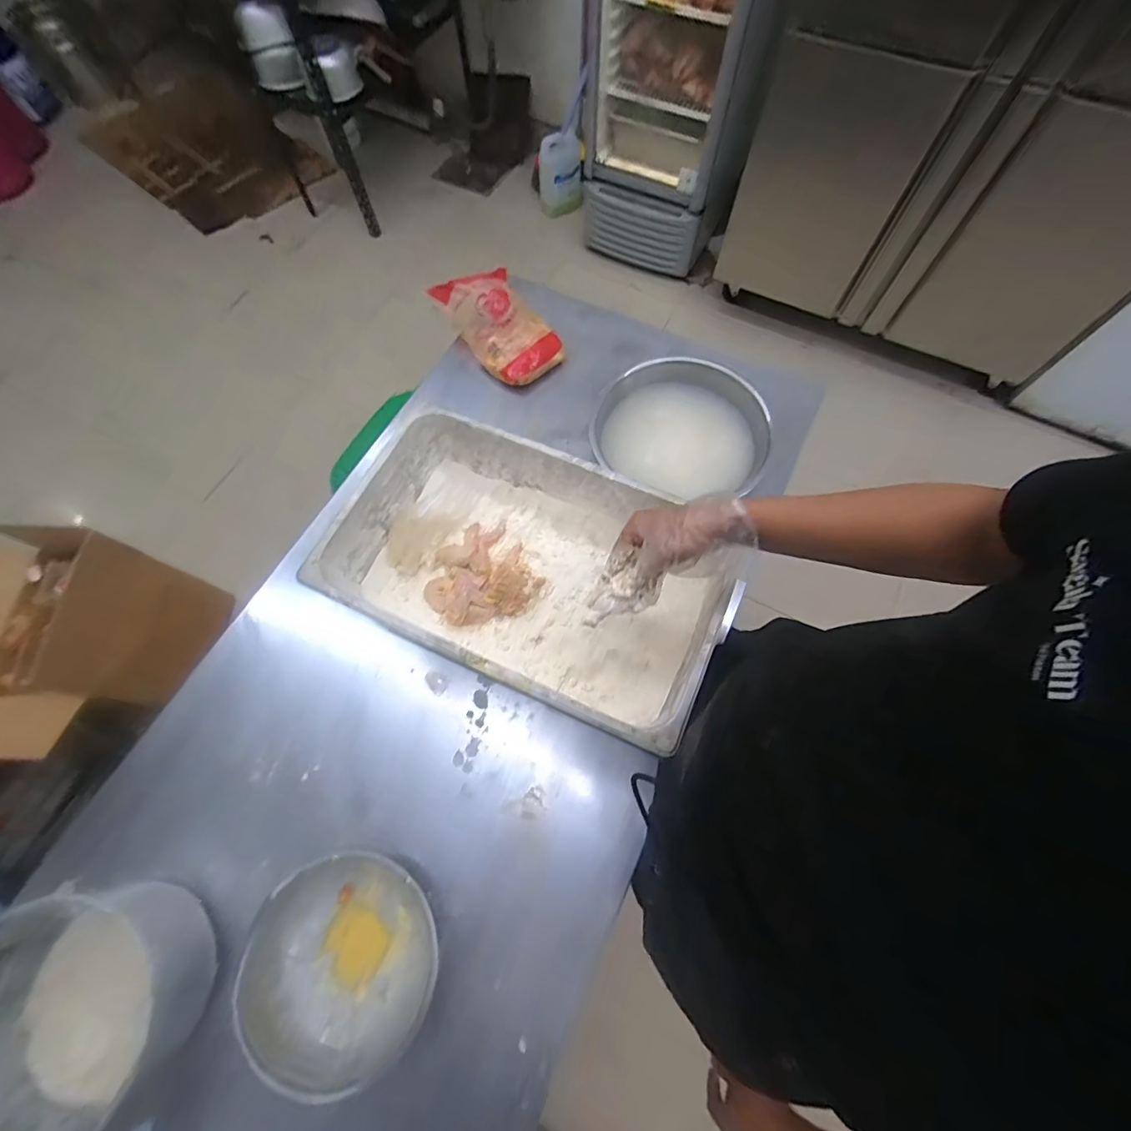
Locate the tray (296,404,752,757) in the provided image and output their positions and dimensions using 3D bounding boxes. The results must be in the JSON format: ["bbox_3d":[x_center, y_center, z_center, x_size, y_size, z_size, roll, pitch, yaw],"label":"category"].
[{"bbox_3d":[-0.049,0.008,0.713,0.523,0.143,0.327,23,69,9],"label":"tray"}]

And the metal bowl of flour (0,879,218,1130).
[{"bbox_3d":[-0.548,0.484,0.529,0.220,0.130,0.228,0,67,0],"label":"metal bowl of flour"}]

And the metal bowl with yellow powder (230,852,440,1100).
[{"bbox_3d":[-0.266,0.462,0.582,0.202,0.111,0.188,0,67,0],"label":"metal bowl with yellow powder"}]

